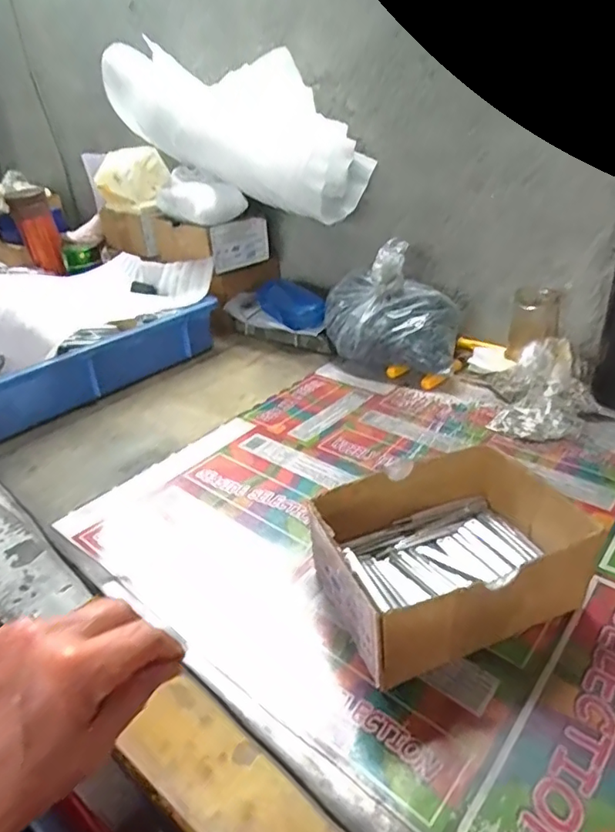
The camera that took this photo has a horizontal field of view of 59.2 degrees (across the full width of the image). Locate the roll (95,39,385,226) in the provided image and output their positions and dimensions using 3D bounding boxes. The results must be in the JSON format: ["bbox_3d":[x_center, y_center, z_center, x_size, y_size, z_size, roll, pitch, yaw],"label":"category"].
[{"bbox_3d":[-0.111,-0.405,0.737,0.404,0.168,0.107,27,40,14],"label":"roll"}]

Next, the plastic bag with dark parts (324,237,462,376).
[{"bbox_3d":[0.104,-0.132,0.698,0.177,0.143,0.113,8,33,21],"label":"plastic bag with dark parts"}]

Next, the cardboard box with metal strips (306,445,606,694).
[{"bbox_3d":[0.096,0.097,0.382,0.157,0.070,0.119,-15,32,-17],"label":"cardboard box with metal strips"}]

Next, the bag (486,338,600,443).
[{"bbox_3d":[0.243,-0.032,0.574,0.112,0.073,0.103,11,34,25],"label":"bag"}]

